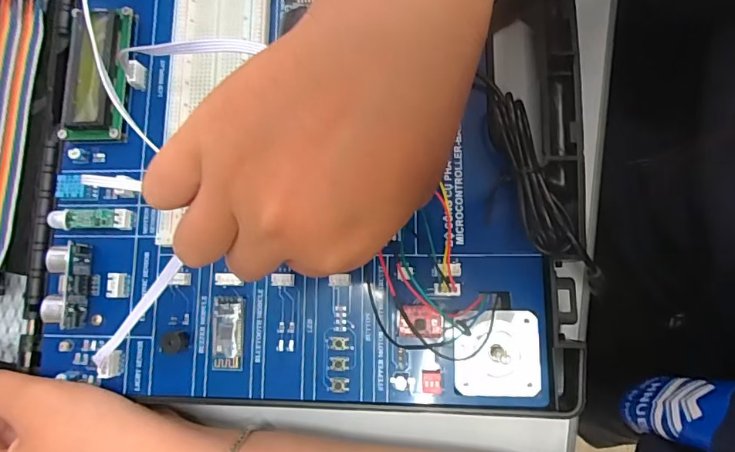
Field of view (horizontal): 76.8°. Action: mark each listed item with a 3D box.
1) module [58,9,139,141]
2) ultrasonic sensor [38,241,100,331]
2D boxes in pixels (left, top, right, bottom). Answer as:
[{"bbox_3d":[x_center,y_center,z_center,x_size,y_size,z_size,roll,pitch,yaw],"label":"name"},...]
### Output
[{"bbox_3d":[-0.155,-0.088,0.266,0.034,0.016,0.077,-1,81,6],"label":"module"},{"bbox_3d":[-0.158,0.031,0.246,0.019,0.018,0.043,-1,81,6],"label":"ultrasonic sensor"}]

